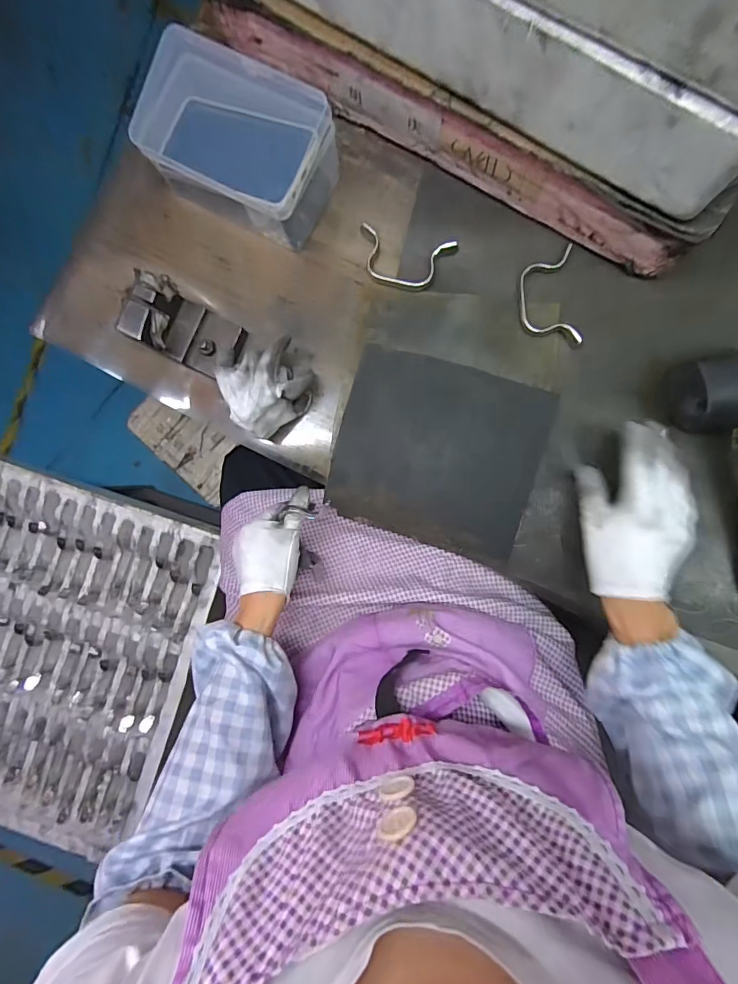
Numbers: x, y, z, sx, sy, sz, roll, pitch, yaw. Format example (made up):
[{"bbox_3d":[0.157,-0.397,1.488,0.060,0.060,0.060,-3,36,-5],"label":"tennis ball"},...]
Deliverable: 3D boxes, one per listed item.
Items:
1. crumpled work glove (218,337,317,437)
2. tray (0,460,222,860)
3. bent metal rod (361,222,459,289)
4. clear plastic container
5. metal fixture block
[{"bbox_3d":[-0.099,-0.104,0.461,0.089,0.070,0.080,-24,88,3],"label":"crumpled work glove"},{"bbox_3d":[-0.557,0.255,0.754,0.546,0.043,0.549,17,90,4],"label":"tray"},{"bbox_3d":[0.034,-0.248,0.483,0.102,0.016,0.055,19,90,4],"label":"bent metal rod"},{"bbox_3d":[-0.131,-0.348,0.462,0.181,0.083,0.112,30,91,4],"label":"clear plastic container"},{"bbox_3d":[-0.185,-0.164,0.467,0.099,0.073,0.062,23,91,4],"label":"metal fixture block"}]

